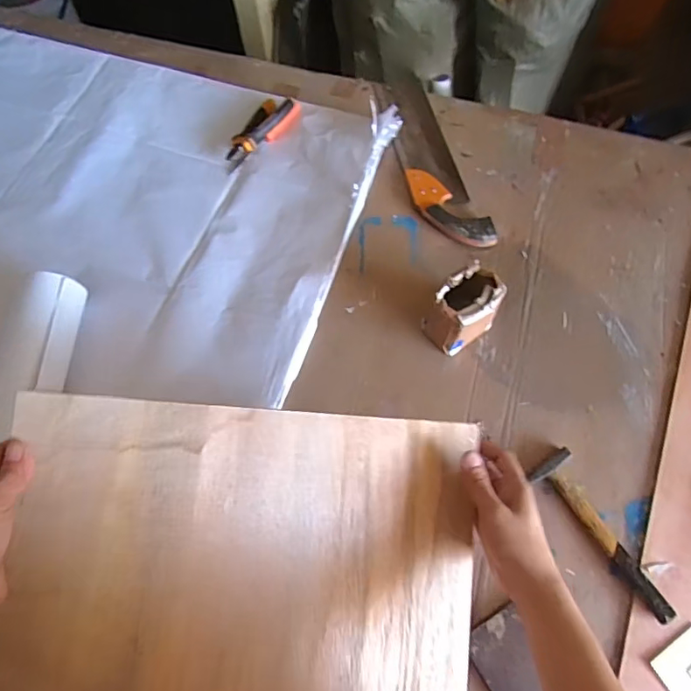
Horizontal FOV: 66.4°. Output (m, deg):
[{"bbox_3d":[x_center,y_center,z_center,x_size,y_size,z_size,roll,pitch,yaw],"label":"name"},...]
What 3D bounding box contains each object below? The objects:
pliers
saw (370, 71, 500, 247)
[{"bbox_3d":[-0.143,-0.349,0.853,0.066,0.025,0.158,38,70,16],"label":"pliers"},{"bbox_3d":[0.130,-0.314,0.854,0.096,0.022,0.389,-13,65,-7],"label":"saw"}]

